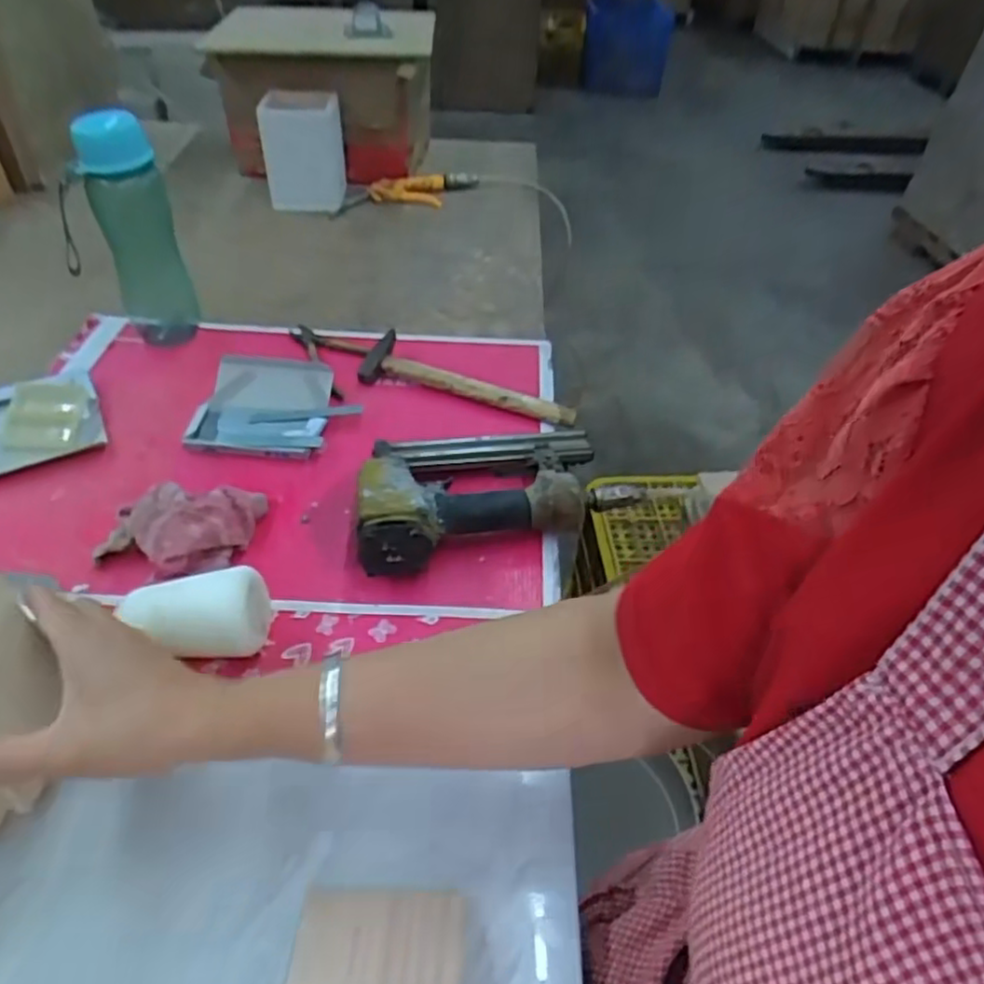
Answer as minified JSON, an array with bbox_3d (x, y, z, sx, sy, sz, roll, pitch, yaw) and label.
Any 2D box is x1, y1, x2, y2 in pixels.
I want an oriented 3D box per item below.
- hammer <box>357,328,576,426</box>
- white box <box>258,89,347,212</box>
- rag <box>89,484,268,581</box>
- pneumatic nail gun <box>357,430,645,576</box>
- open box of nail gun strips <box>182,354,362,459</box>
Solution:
[{"bbox_3d":[-0.022,-0.122,0.777,0.245,0.027,0.072,16,44,14],"label":"hammer"},{"bbox_3d":[-0.294,-0.531,1.100,0.121,0.160,0.086,-8,44,-12],"label":"white box"},{"bbox_3d":[-0.261,0.028,0.589,0.141,0.045,0.075,-15,46,-19],"label":"rag"},{"bbox_3d":[-0.004,-0.009,0.633,0.240,0.062,0.149,-9,44,-13],"label":"pneumatic nail gun"},{"bbox_3d":[-0.228,-0.088,0.727,0.149,0.030,0.130,7,43,4],"label":"open box of nail gun strips"}]

